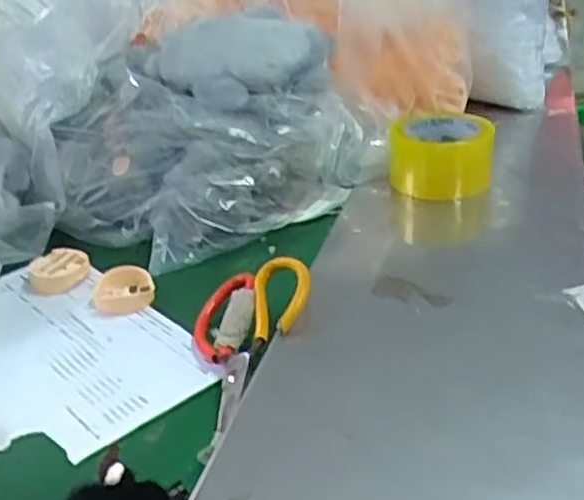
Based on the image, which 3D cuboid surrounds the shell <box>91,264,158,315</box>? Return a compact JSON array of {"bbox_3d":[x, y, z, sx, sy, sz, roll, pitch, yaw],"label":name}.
[{"bbox_3d":[-0.157,0.036,0.681,0.056,0.019,0.058,-12,29,-12],"label":"shell"}]

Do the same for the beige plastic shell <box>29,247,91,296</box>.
[{"bbox_3d":[-0.228,0.020,0.719,0.055,0.021,0.057,-17,31,-20],"label":"beige plastic shell"}]

